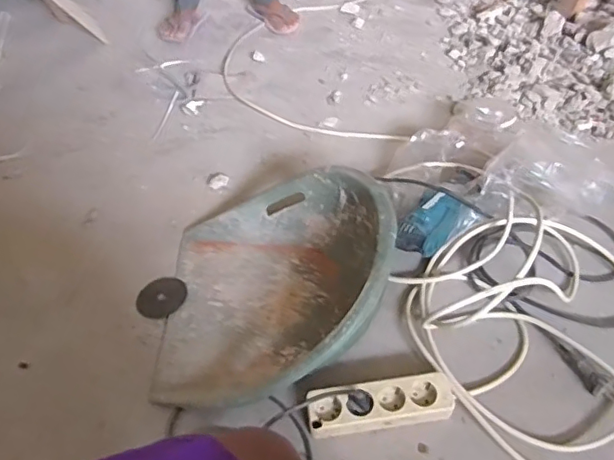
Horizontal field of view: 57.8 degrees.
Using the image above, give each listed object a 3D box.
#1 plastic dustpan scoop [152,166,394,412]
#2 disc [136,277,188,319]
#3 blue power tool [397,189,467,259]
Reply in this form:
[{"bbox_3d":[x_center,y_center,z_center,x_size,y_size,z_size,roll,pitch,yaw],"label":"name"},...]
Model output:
[{"bbox_3d":[-0.055,0.061,0.883,0.354,0.185,0.416,-3,45,2],"label":"plastic dustpan scoop"},{"bbox_3d":[-0.253,0.117,0.970,0.081,0.005,0.086,-2,45,2],"label":"disc"},{"bbox_3d":[0.225,-0.002,0.997,0.087,0.066,0.140,23,49,25],"label":"blue power tool"}]

